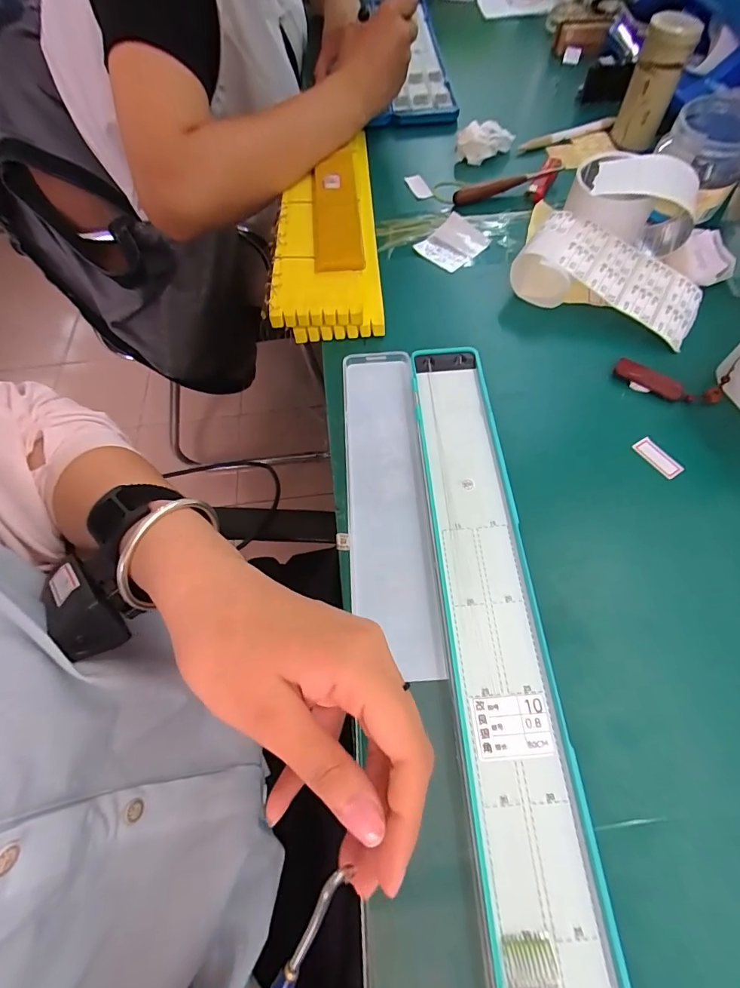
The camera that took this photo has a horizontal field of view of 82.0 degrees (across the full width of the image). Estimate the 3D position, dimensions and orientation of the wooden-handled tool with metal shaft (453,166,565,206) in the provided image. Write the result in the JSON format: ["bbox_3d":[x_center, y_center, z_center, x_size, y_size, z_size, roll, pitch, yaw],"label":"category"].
[{"bbox_3d":[0.159,-0.351,0.479,0.140,0.011,0.018,-21,63,-8],"label":"wooden-handled tool with metal shaft"}]

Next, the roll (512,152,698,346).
[{"bbox_3d":[0.235,-0.230,0.381,0.155,0.068,0.165,27,67,16],"label":"roll"}]

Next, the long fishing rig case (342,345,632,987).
[{"bbox_3d":[0.046,0.082,0.251,0.111,0.011,0.443,-4,61,-1],"label":"long fishing rig case"}]

